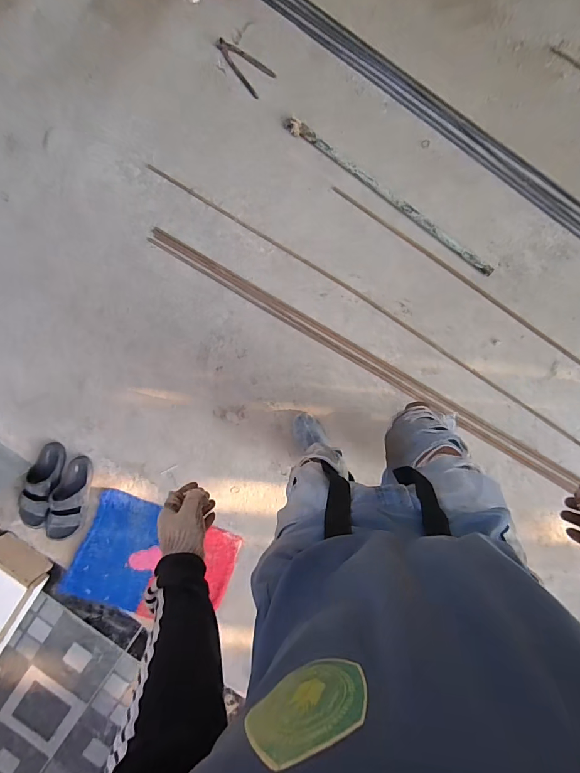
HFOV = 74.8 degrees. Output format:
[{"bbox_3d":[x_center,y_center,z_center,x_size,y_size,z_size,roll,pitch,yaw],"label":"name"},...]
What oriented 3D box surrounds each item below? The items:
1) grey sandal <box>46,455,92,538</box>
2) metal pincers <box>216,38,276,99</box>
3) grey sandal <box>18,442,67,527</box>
[{"bbox_3d":[-0.896,0.452,1.540,0.136,0.076,0.333,9,76,6],"label":"grey sandal"},{"bbox_3d":[-0.180,-1.197,1.402,0.103,0.016,0.260,-44,88,7],"label":"metal pincers"},{"bbox_3d":[-1.021,0.406,1.547,0.144,0.097,0.349,14,82,5],"label":"grey sandal"}]

